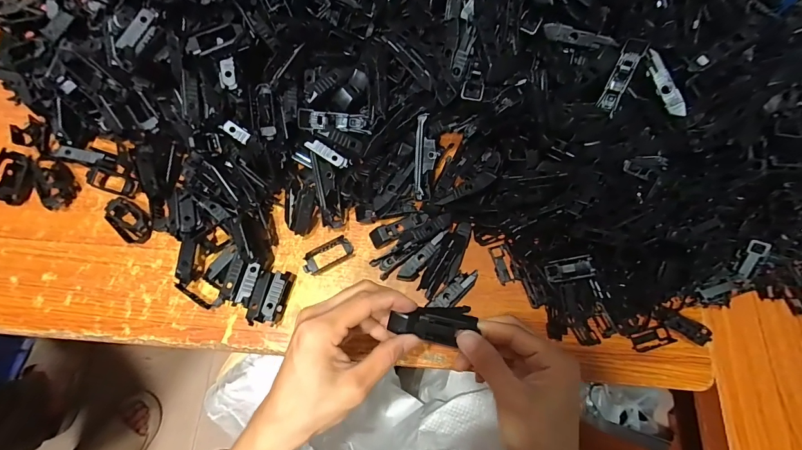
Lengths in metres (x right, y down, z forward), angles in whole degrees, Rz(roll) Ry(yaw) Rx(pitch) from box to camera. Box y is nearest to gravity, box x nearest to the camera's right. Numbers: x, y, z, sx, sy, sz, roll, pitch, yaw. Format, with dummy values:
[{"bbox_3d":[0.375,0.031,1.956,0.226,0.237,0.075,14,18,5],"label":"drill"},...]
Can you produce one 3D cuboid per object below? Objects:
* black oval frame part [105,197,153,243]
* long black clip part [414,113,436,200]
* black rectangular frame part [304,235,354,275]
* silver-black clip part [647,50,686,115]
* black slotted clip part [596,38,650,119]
[{"bbox_3d":[-0.275,-0.006,0.362,0.053,0.014,0.032,39,75,10],"label":"black oval frame part"},{"bbox_3d":[0.023,-0.067,0.351,0.019,0.010,0.080,3,99,-1],"label":"long black clip part"},{"bbox_3d":[-0.074,0.030,0.362,0.052,0.007,0.023,-30,76,-11],"label":"black rectangular frame part"},{"bbox_3d":[0.233,-0.125,0.317,0.010,0.014,0.062,-29,92,-9],"label":"silver-black clip part"},{"bbox_3d":[0.201,-0.135,0.328,0.016,0.015,0.067,21,103,5],"label":"black slotted clip part"}]

